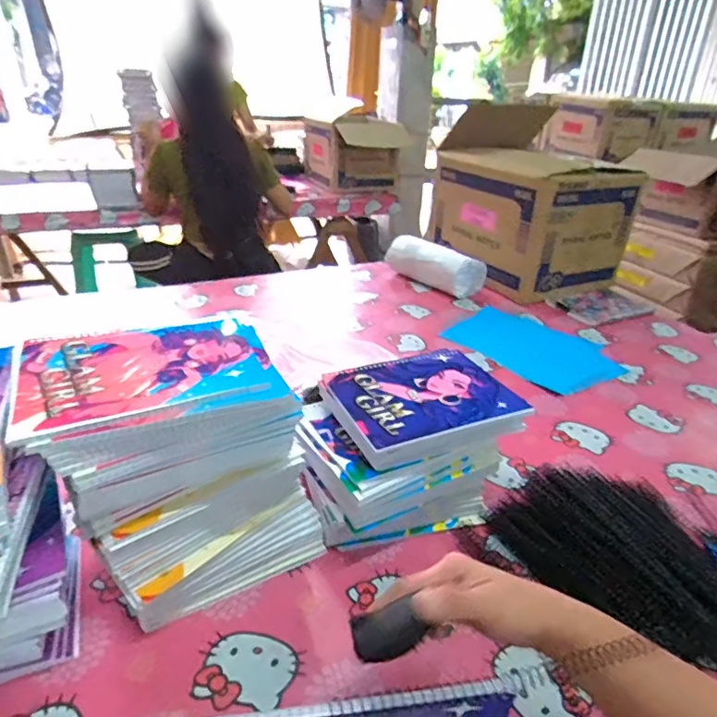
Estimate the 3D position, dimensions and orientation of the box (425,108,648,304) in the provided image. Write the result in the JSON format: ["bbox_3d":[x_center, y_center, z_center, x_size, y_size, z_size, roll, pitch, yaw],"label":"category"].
[{"bbox_3d":[0.450,-0.404,1.372,0.344,0.386,0.414,-14,33,-27],"label":"box"}]

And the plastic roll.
[{"bbox_3d":[0.199,-0.247,1.349,0.106,0.108,0.274,-23,39,-39],"label":"plastic roll"}]

